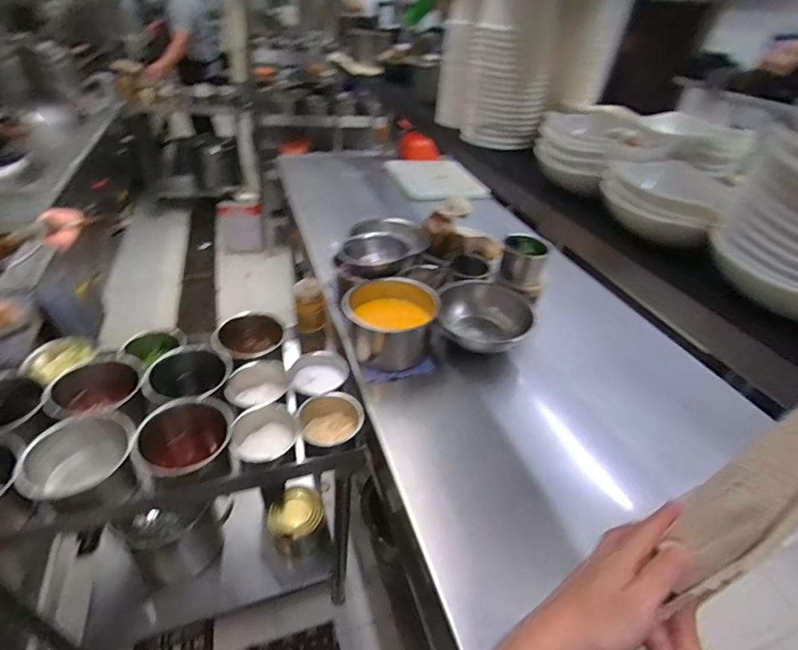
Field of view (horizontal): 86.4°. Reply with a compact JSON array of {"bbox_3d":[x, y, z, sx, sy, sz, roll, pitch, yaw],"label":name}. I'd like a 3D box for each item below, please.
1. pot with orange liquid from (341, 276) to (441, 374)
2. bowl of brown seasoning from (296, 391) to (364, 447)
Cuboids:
[{"bbox_3d":[-0.013,-0.006,0.930,0.183,0.128,0.187,4,38,-3],"label":"pot with orange liquid"},{"bbox_3d":[-0.138,0.181,0.843,0.122,0.057,0.121,4,38,-3],"label":"bowl of brown seasoning"}]

